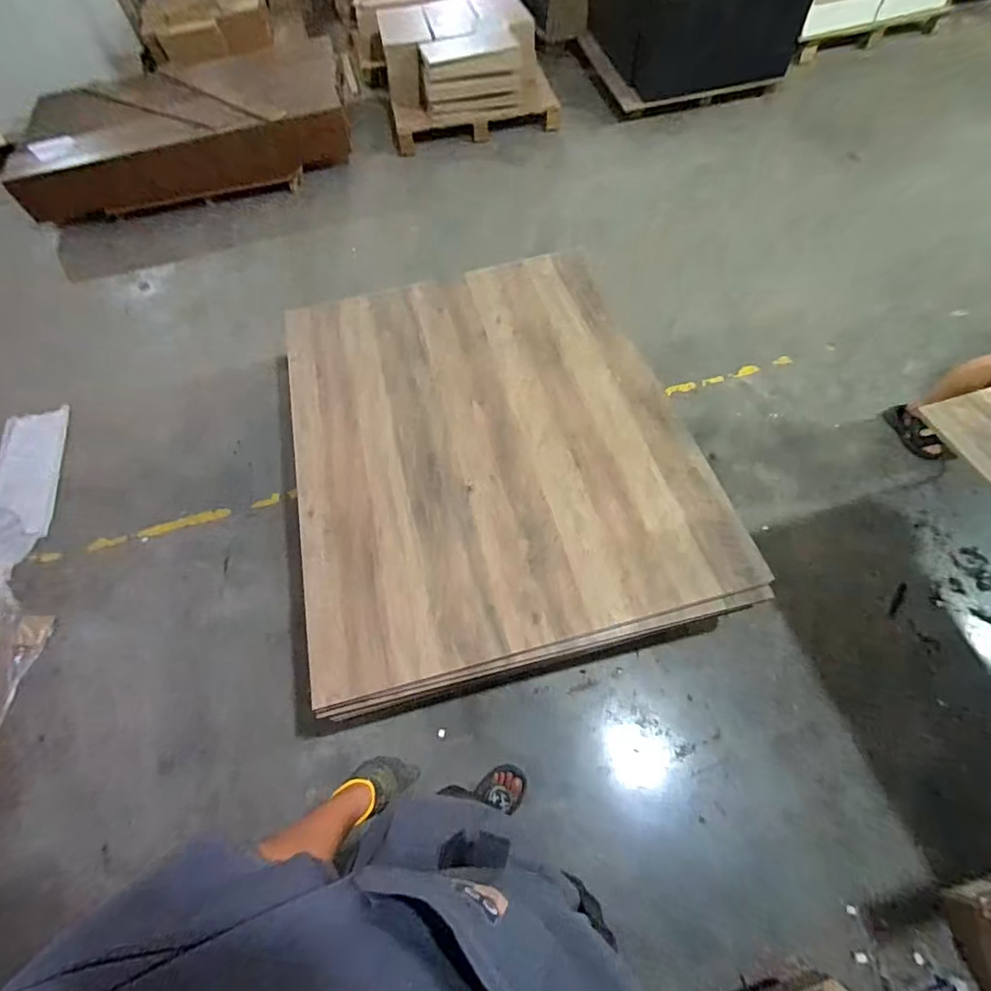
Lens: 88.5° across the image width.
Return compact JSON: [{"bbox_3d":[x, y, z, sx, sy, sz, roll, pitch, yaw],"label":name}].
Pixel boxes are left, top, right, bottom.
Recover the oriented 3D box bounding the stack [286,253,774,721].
[{"bbox_3d":[-0.011,-0.180,1.589,1.196,0.077,1.418,-13,63,-4],"label":"stack"}]

